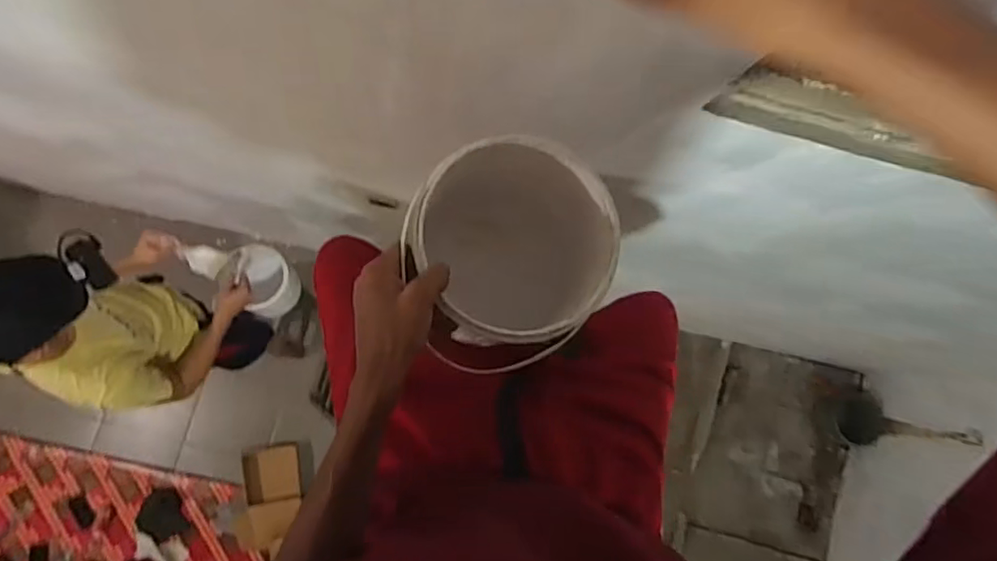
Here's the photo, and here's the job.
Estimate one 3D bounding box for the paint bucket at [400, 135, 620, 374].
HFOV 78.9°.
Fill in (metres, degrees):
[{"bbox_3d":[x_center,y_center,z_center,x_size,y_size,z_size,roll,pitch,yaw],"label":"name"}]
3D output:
[{"bbox_3d":[0.006,-0.031,0.603,0.179,0.173,0.174,1,86,-8],"label":"paint bucket"}]

